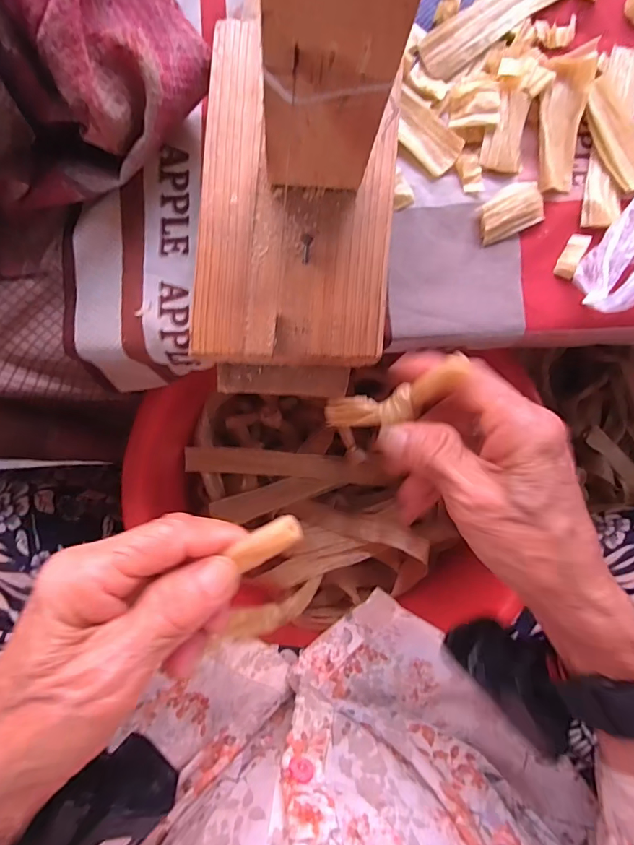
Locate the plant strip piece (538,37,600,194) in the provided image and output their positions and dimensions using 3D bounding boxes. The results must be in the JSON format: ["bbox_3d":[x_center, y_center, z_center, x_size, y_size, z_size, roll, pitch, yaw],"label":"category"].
[{"bbox_3d":[0.137,-0.169,0.247,0.026,0.013,0.076,8,88,-3],"label":"plant strip piece"}]

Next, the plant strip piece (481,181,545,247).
[{"bbox_3d":[0.108,-0.118,0.248,0.037,0.009,0.024,-23,90,-4],"label":"plant strip piece"}]

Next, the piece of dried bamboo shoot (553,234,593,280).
[{"bbox_3d":[0.144,-0.095,0.252,0.009,0.007,0.027,26,87,-2],"label":"piece of dried bamboo shoot"}]

